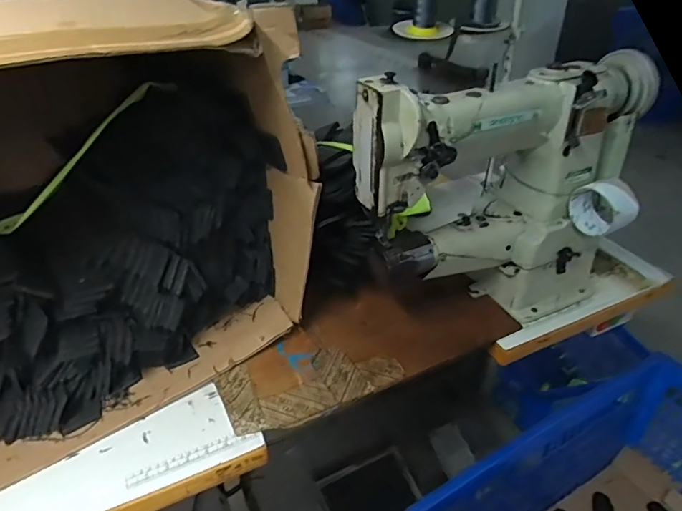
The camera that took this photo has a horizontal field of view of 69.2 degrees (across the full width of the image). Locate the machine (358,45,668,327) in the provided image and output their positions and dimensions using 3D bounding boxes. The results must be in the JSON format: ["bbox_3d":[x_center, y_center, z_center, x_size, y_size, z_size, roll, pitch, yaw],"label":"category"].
[{"bbox_3d":[0.264,-0.094,0.839,0.502,0.414,0.227,-5,34,-8],"label":"machine"}]

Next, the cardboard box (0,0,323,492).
[{"bbox_3d":[-0.444,-0.087,0.730,0.650,0.494,0.527,-22,39,-29],"label":"cardboard box"}]

